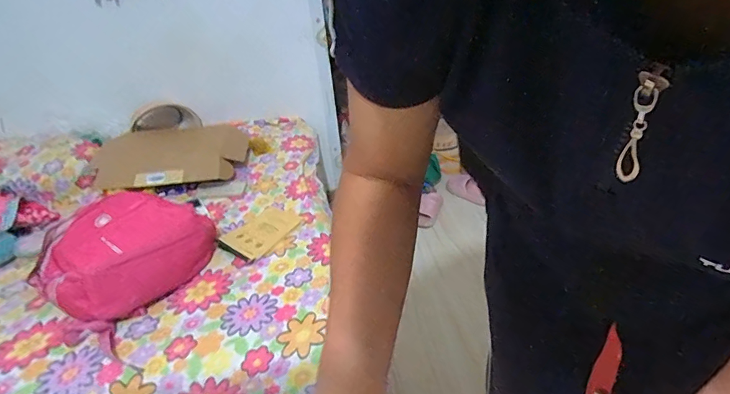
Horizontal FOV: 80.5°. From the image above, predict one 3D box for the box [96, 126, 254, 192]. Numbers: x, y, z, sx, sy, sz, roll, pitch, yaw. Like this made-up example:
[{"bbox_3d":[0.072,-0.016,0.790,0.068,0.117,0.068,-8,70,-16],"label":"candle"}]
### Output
[{"bbox_3d":[-0.646,-0.131,1.448,0.489,0.068,0.362,-11,33,-9],"label":"box"}]

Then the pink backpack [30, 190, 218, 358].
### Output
[{"bbox_3d":[-0.629,0.110,1.069,0.468,0.129,0.367,19,42,29],"label":"pink backpack"}]

